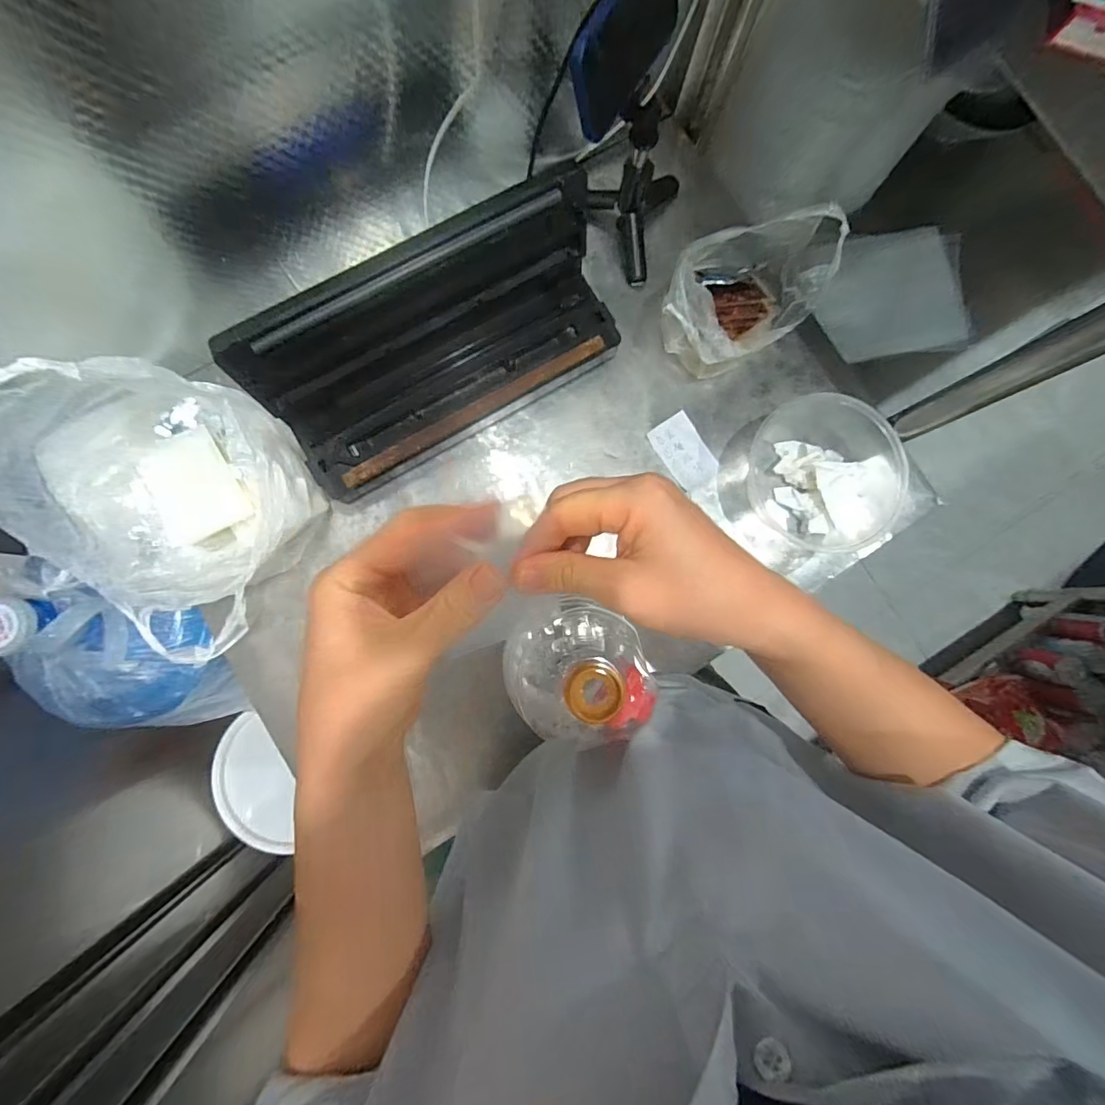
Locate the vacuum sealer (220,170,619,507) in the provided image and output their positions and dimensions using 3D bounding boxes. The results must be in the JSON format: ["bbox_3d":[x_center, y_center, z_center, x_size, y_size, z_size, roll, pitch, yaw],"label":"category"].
[{"bbox_3d":[-0.110,-0.215,0.509,0.376,0.141,0.153,-29,86,-5],"label":"vacuum sealer"}]

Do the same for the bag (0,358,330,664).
[{"bbox_3d":[-0.360,-0.055,0.468,0.212,0.135,0.257,-44,88,-6],"label":"bag"}]

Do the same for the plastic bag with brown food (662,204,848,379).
[{"bbox_3d":[0.207,-0.288,0.549,0.193,0.113,0.130,-40,87,-6],"label":"plastic bag with brown food"}]

